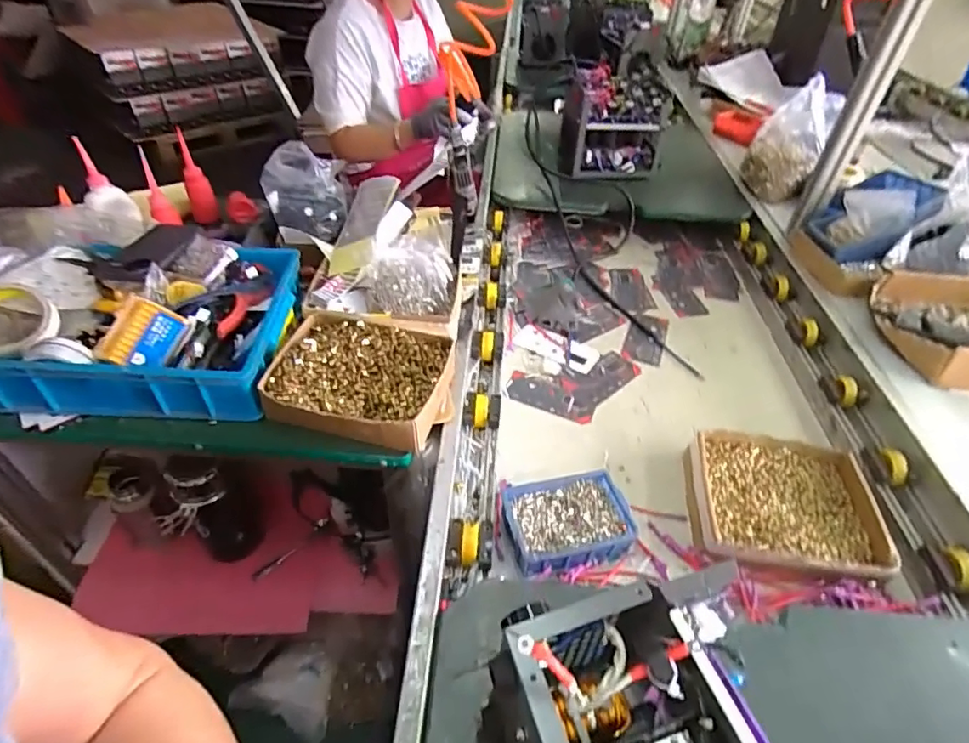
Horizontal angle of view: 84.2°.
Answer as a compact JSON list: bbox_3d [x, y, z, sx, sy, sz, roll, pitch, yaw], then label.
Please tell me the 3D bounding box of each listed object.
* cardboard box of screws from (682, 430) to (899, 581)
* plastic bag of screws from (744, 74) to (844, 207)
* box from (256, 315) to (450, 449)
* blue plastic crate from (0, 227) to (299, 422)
[{"bbox_3d":[0.382,0.166,0.691,0.228,0.043,0.203,7,42,4],"label":"cardboard box of screws"},{"bbox_3d":[0.733,-0.550,1.270,0.152,0.184,0.314,30,75,27],"label":"plastic bag of screws"},{"bbox_3d":[-0.160,0.007,0.705,0.214,0.052,0.183,7,42,4],"label":"box"},{"bbox_3d":[-0.463,-0.078,0.742,0.369,0.110,0.297,3,42,0],"label":"blue plastic crate"}]

